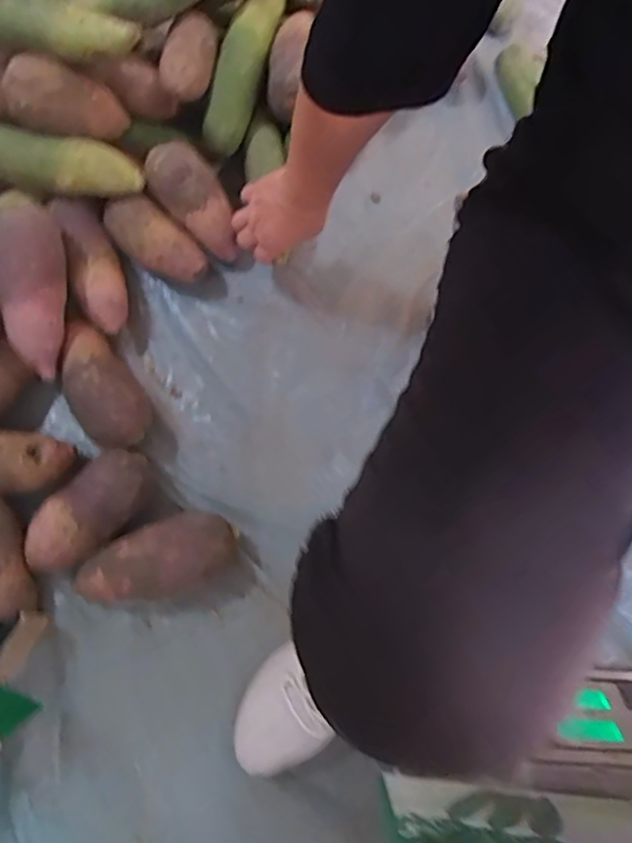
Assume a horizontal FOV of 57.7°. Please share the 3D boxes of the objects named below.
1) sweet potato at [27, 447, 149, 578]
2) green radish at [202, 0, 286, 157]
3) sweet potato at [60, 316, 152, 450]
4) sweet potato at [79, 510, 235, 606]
[{"bbox_3d":[-0.244,0.099,0.618,0.071,0.066,0.159,43,79,10],"label":"sweet potato"},{"bbox_3d":[-0.088,-0.437,0.703,0.052,0.051,0.218,15,76,4],"label":"green radish"},{"bbox_3d":[-0.249,-0.042,0.659,0.076,0.077,0.158,-38,79,-9],"label":"sweet potato"},{"bbox_3d":[-0.168,0.147,0.607,0.163,0.065,0.077,-23,77,-6],"label":"sweet potato"}]

